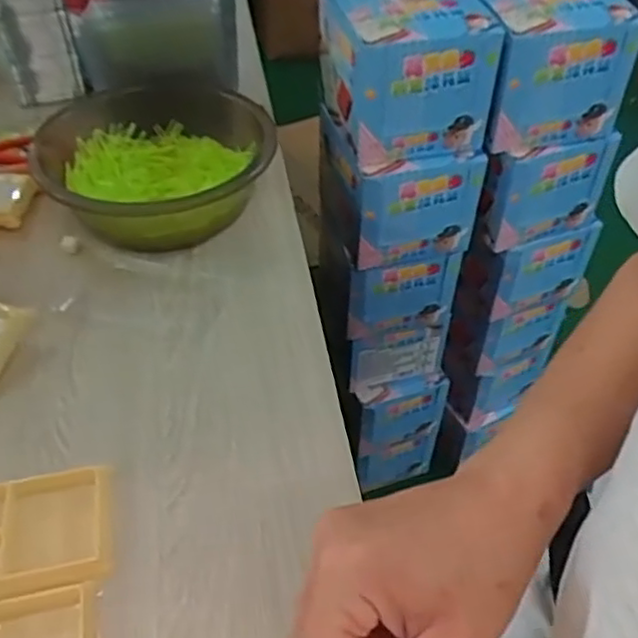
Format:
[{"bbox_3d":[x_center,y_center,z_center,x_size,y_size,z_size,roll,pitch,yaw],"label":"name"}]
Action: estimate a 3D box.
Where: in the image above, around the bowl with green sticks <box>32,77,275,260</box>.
[{"bbox_3d":[-0.158,-0.153,0.645,0.219,0.072,0.230,0,46,0],"label":"bowl with green sticks"}]

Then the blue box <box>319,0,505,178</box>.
[{"bbox_3d":[0.089,-0.270,0.721,0.152,0.131,0.173,-9,46,-9],"label":"blue box"}]

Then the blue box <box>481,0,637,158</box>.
[{"bbox_3d":[0.246,-0.285,0.735,0.156,0.132,0.139,-6,46,-9],"label":"blue box"}]

